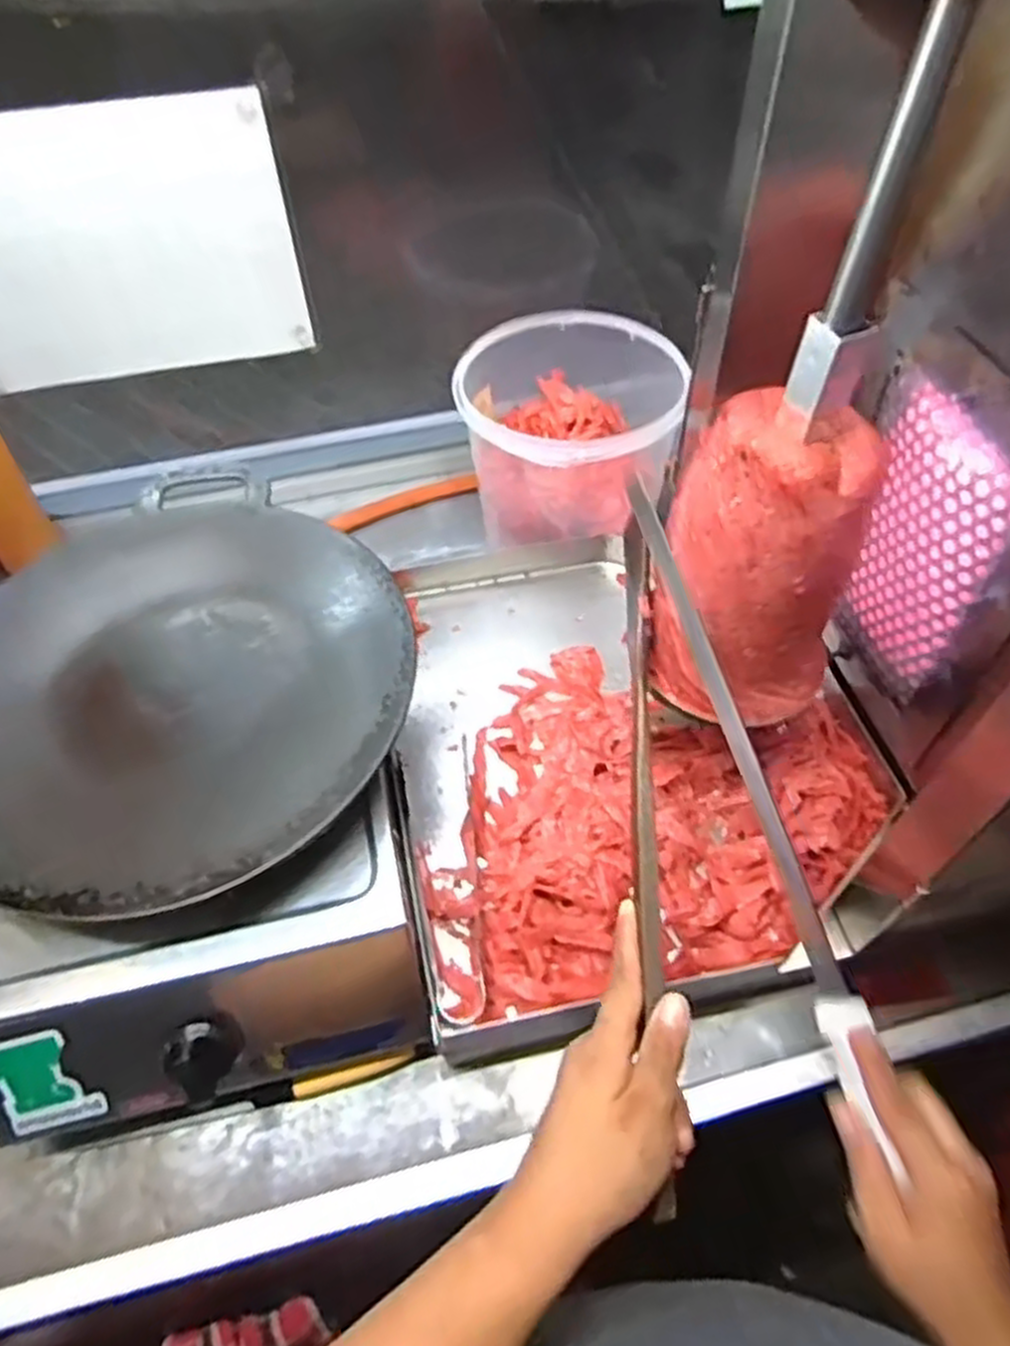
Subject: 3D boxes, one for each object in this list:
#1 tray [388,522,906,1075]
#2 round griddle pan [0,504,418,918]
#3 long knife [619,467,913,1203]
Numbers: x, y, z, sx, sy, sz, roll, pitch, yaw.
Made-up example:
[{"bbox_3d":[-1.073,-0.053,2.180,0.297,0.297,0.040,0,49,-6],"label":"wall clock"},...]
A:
[{"bbox_3d":[0.092,0.040,0.643,0.356,0.056,0.426,-7,53,-8],"label":"tray"},{"bbox_3d":[-0.238,0.001,0.549,0.338,0.035,0.315,1,52,-2],"label":"round griddle pan"},{"bbox_3d":[0.152,0.071,0.490,0.019,0.029,0.399,-18,85,-16],"label":"long knife"}]

